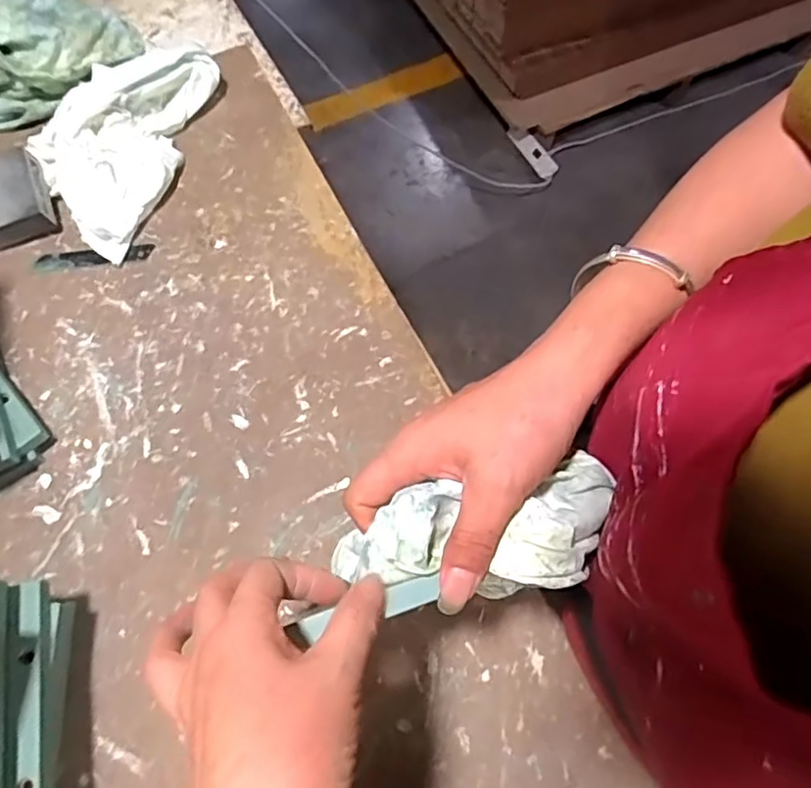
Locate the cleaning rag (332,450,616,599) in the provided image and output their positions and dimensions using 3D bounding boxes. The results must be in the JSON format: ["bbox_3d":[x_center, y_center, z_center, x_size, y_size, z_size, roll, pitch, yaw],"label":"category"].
[{"bbox_3d":[0.030,0.064,0.284,0.132,0.043,0.058,-6,65,5],"label":"cleaning rag"}]

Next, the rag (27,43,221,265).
[{"bbox_3d":[-0.261,-0.232,0.547,0.128,0.047,0.219,16,66,7],"label":"rag"}]

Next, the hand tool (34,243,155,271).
[{"bbox_3d":[-0.269,-0.117,0.520,0.099,0.005,0.021,-7,66,-3],"label":"hand tool"}]

